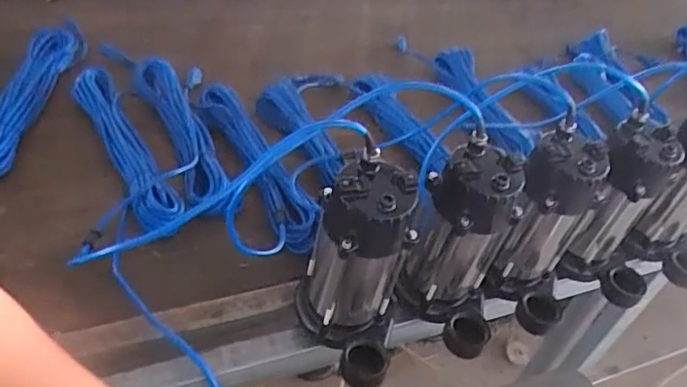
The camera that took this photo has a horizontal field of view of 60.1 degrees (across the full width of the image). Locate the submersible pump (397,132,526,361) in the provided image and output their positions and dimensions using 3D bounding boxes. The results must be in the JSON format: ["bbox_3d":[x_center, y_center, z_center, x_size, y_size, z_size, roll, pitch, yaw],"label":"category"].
[{"bbox_3d":[0.145,0.067,0.720,0.127,0.229,0.127,18,42,6],"label":"submersible pump"}]

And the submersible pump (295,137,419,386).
[{"bbox_3d":[0.017,0.093,0.665,0.110,0.238,0.139,-2,44,-16],"label":"submersible pump"}]

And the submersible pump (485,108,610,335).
[{"bbox_3d":[0.259,0.047,0.750,0.114,0.226,0.125,25,43,14],"label":"submersible pump"}]

